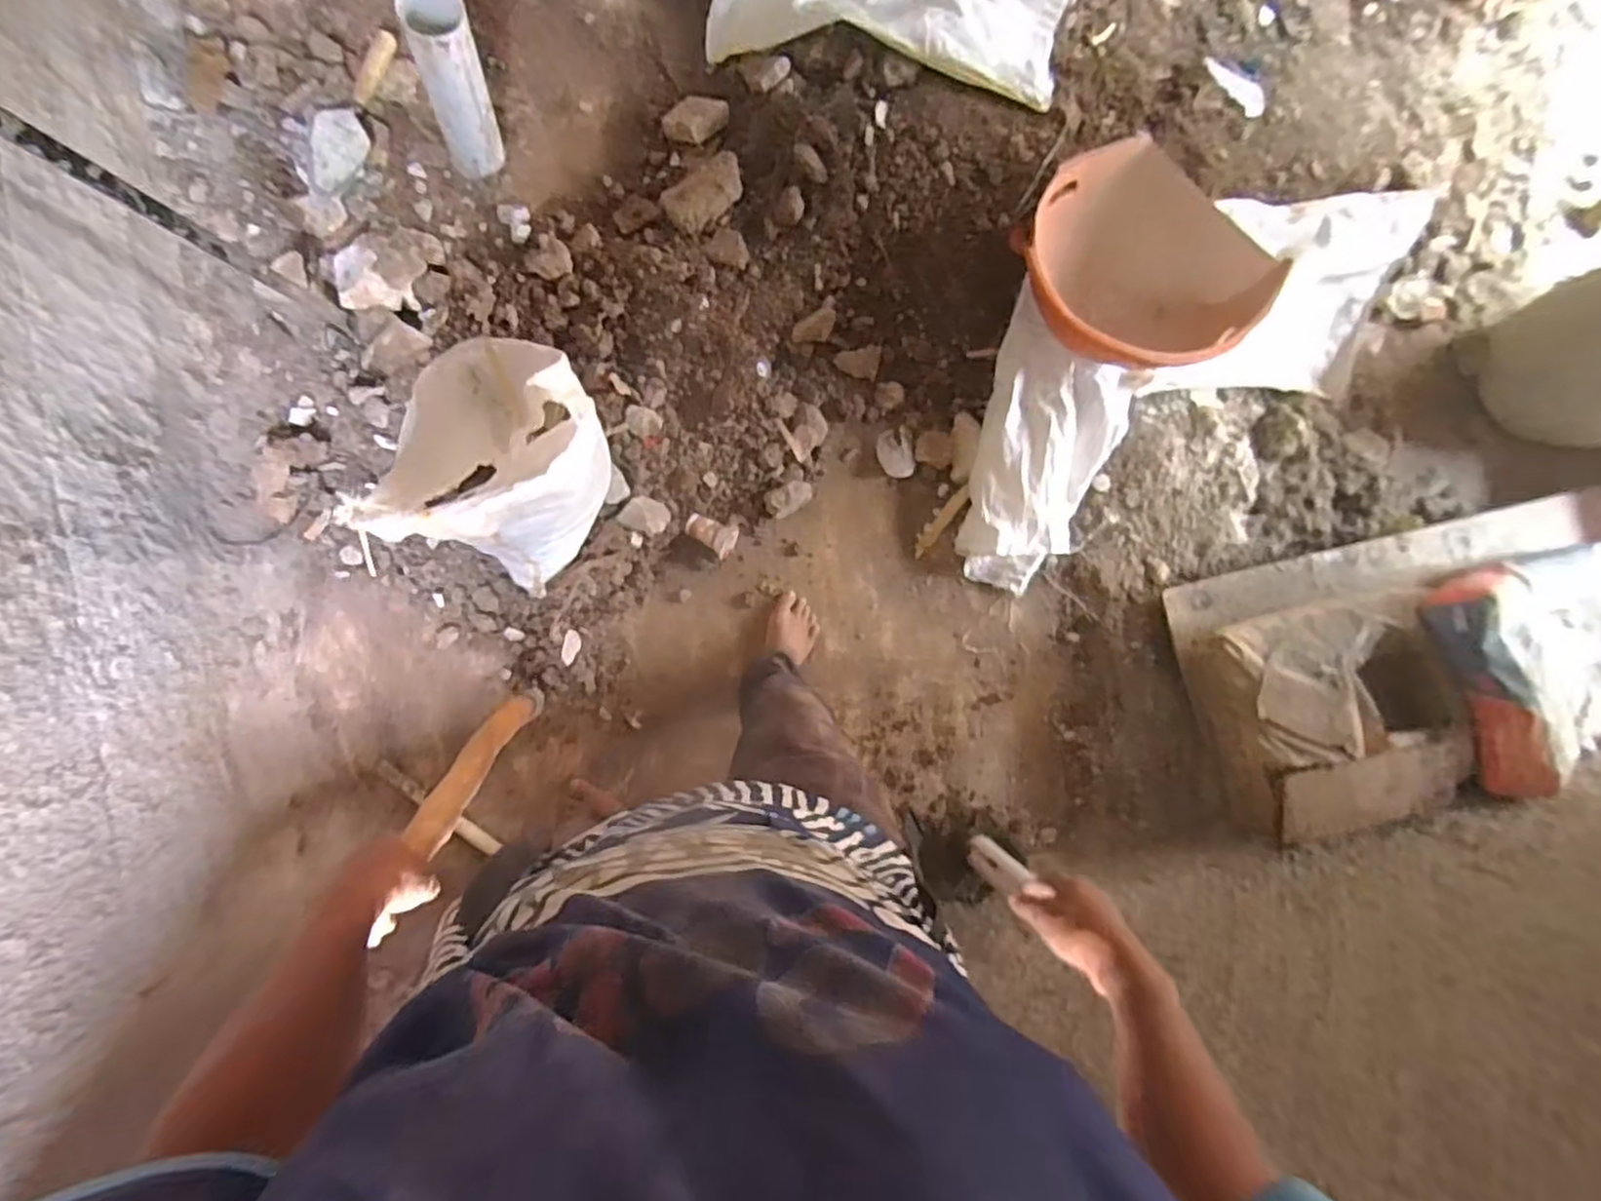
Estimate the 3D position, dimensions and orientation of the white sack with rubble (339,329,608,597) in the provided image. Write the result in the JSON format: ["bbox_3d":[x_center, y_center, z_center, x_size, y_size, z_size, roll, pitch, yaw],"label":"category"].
[{"bbox_3d":[-0.404,-0.192,1.014,0.239,0.553,0.325,-7,89,-8],"label":"white sack with rubble"}]

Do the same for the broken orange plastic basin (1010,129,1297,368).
[{"bbox_3d":[0.566,-0.567,1.246,0.375,0.182,0.400,0,88,-8],"label":"broken orange plastic basin"}]

